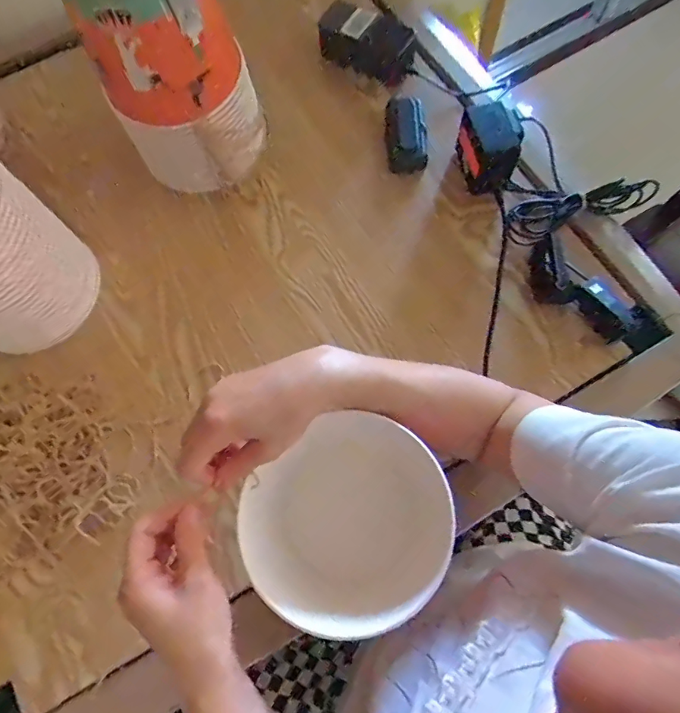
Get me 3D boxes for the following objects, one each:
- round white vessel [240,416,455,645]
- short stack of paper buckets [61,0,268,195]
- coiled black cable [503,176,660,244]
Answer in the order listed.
[{"bbox_3d":[0.006,0.150,0.425,0.163,0.146,0.164,-1,71,2],"label":"round white vessel"},{"bbox_3d":[-0.183,-0.309,0.517,0.146,0.254,0.129,24,74,10],"label":"short stack of paper buckets"},{"bbox_3d":[0.293,-0.190,0.572,0.192,0.034,0.057,-25,72,-6],"label":"coiled black cable"}]

